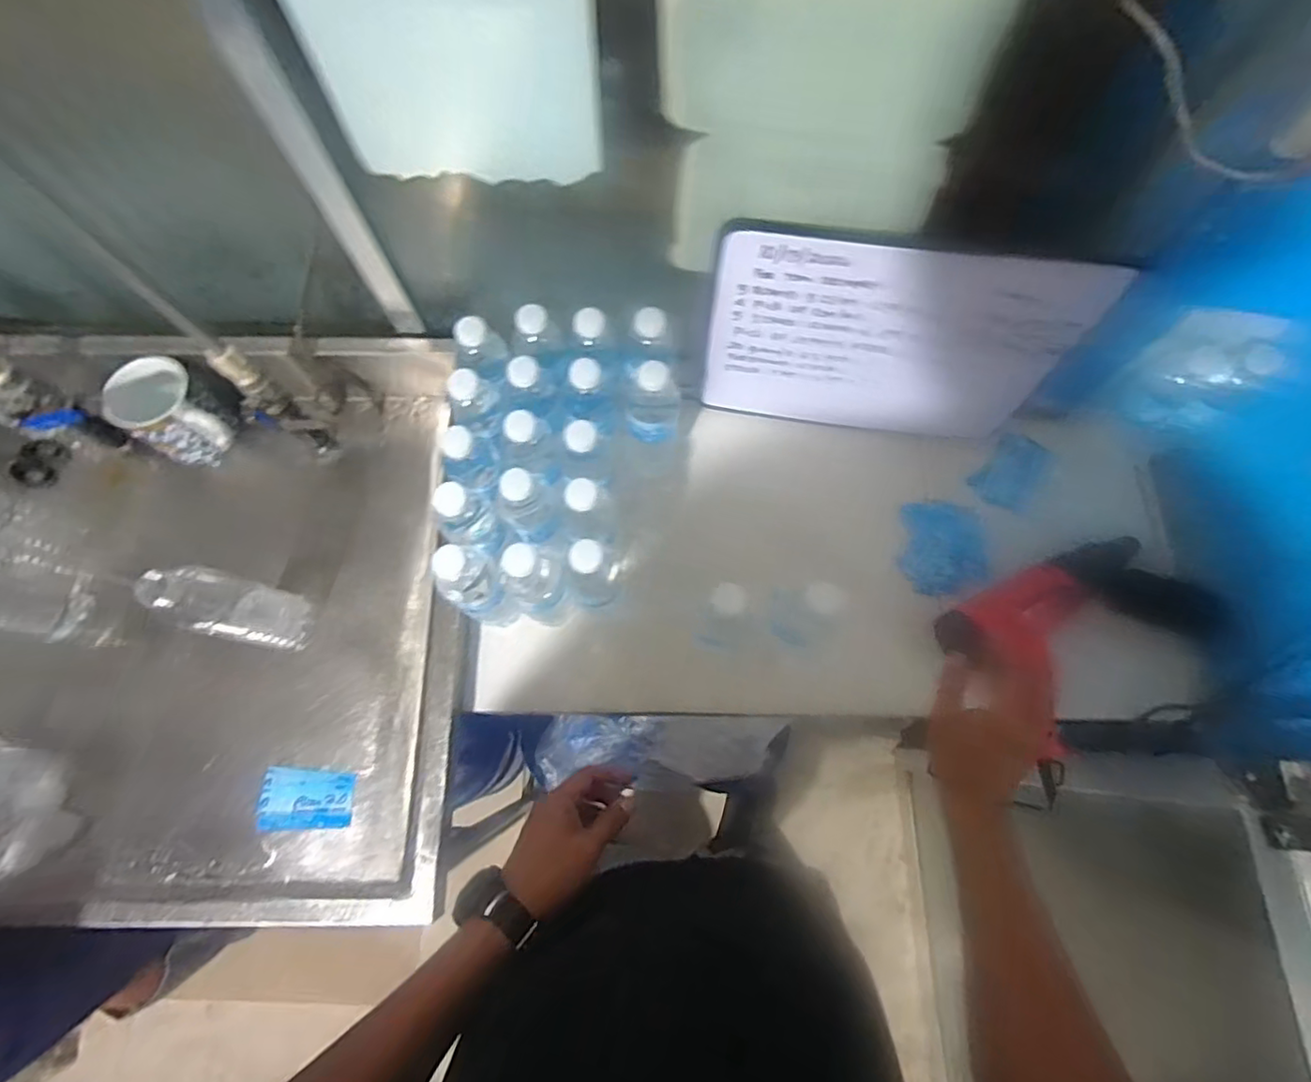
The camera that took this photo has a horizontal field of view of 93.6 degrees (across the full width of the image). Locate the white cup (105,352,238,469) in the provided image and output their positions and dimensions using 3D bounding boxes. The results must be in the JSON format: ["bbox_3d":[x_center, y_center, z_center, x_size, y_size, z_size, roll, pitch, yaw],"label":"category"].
[{"bbox_3d":[-0.575,-0.144,0.733,0.092,0.099,0.090,0,73,-1],"label":"white cup"}]

